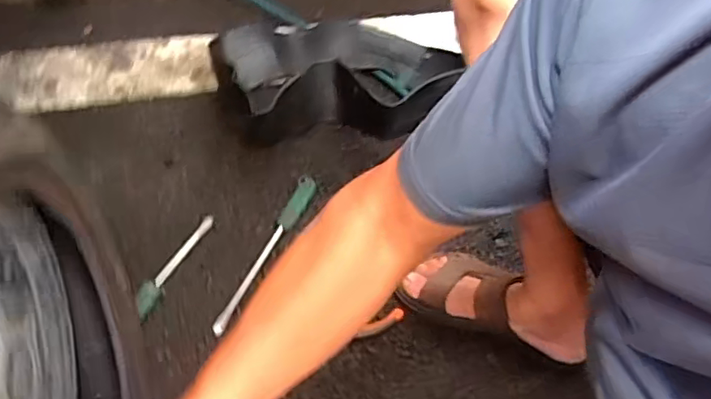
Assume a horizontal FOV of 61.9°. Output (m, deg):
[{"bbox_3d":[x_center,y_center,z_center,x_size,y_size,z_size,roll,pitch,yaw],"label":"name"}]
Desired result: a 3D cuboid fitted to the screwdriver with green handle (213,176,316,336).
[{"bbox_3d":[-0.120,0.072,0.827,0.030,0.029,0.269,20,52,9],"label":"screwdriver with green handle"}]

